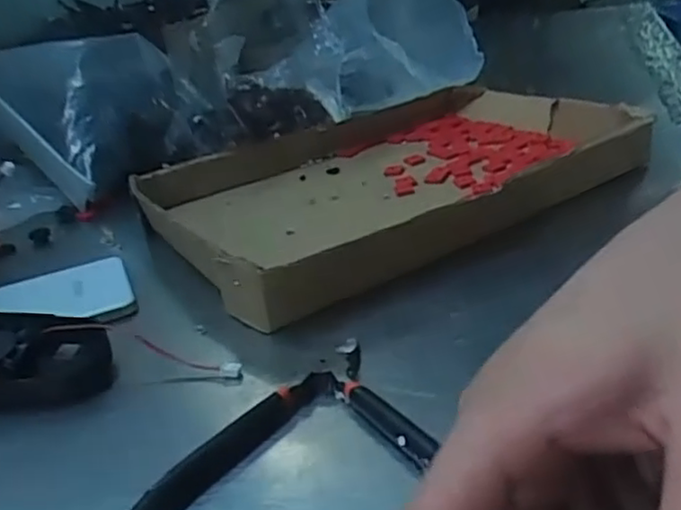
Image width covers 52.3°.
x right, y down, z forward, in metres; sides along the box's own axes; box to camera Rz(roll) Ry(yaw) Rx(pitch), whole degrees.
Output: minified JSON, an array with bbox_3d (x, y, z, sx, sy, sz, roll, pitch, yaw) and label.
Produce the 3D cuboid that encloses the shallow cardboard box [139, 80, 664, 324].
[{"bbox_3d":[0.037,-0.062,0.498,0.323,0.038,0.241,-21,28,-25],"label":"shallow cardboard box"}]

